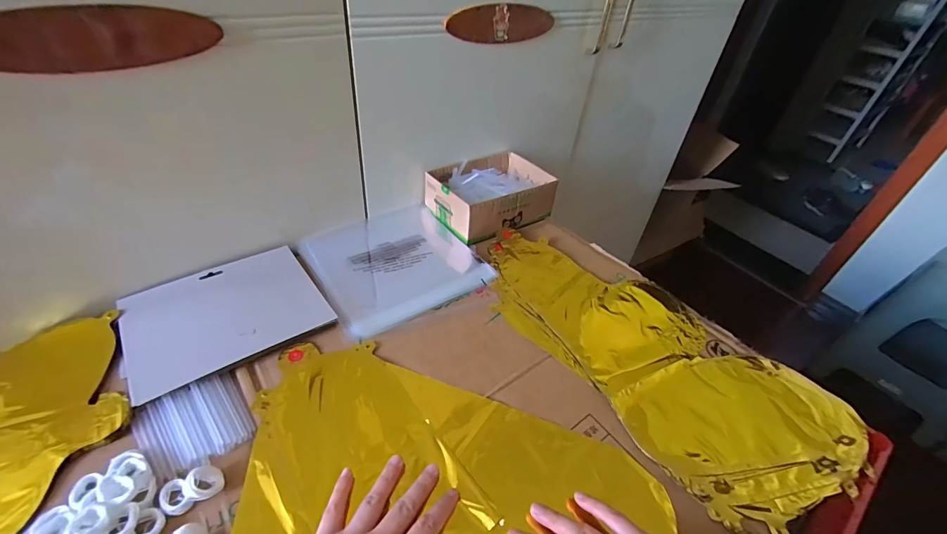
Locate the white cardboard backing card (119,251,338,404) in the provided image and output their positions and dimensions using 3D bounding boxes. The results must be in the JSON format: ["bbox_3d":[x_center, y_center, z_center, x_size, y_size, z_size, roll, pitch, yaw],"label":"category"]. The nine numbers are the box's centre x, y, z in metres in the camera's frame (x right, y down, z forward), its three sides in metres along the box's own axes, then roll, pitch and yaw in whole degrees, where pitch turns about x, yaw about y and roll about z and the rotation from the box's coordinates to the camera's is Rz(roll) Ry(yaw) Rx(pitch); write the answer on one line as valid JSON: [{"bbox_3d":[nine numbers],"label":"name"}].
[{"bbox_3d":[-0.282,0.050,0.464,0.191,0.011,0.155,-23,49,-31],"label":"white cardboard backing card"}]

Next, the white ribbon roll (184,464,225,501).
[{"bbox_3d":[-0.216,0.172,0.325,0.024,0.014,0.023,4,40,-4],"label":"white ribbon roll"}]

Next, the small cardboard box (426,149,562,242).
[{"bbox_3d":[0.025,-0.124,0.670,0.189,0.062,0.147,-23,49,-31],"label":"small cardboard box"}]

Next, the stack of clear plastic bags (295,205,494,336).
[{"bbox_3d":[-0.114,-0.019,0.575,0.211,0.008,0.228,-21,48,-30],"label":"stack of clear plastic bags"}]

